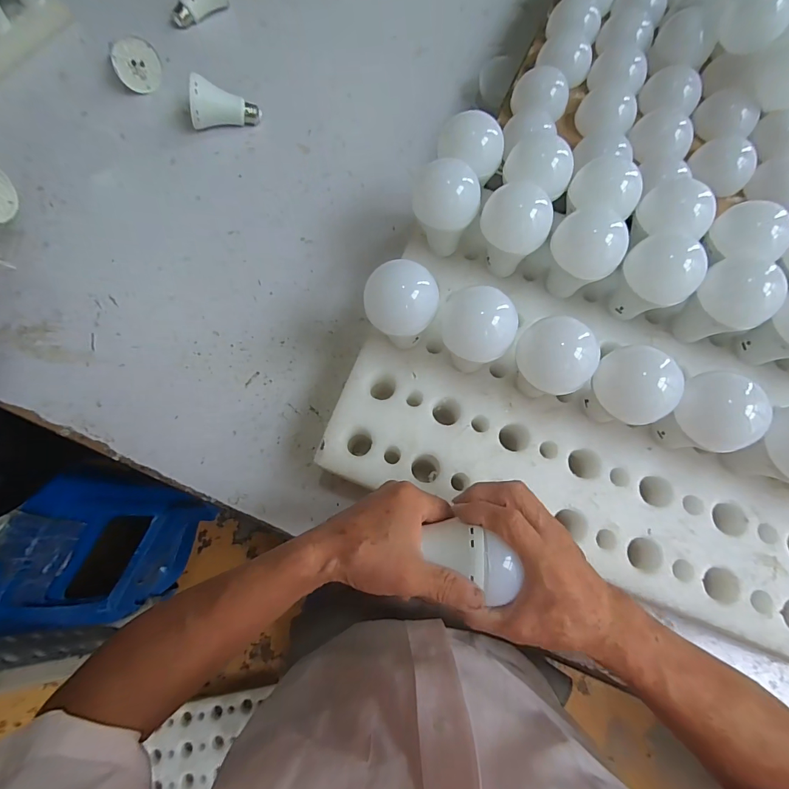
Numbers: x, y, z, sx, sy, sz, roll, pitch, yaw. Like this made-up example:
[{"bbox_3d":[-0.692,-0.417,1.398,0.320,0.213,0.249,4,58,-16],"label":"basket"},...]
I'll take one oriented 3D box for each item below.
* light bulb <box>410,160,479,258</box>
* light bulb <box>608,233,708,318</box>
[{"bbox_3d":[0.050,-0.183,0.420,0.064,0.089,0.062,0,72,-1],"label":"light bulb"},{"bbox_3d":[0.249,-0.107,0.407,0.063,0.089,0.065,-41,77,-13],"label":"light bulb"}]

